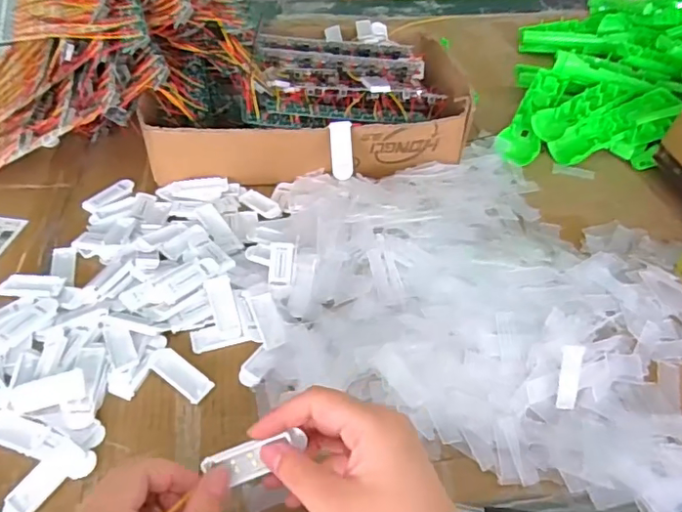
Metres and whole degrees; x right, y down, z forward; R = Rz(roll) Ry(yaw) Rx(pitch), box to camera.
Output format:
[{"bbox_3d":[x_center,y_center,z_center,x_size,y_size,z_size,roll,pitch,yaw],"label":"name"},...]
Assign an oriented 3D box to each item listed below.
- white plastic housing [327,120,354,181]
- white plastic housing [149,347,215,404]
[{"bbox_3d":[0.001,-0.109,0.553,0.022,0.009,0.060,-4,90,-4],"label":"white plastic housing"},{"bbox_3d":[-0.128,0.094,0.431,0.055,0.009,0.022,29,51,22],"label":"white plastic housing"}]

